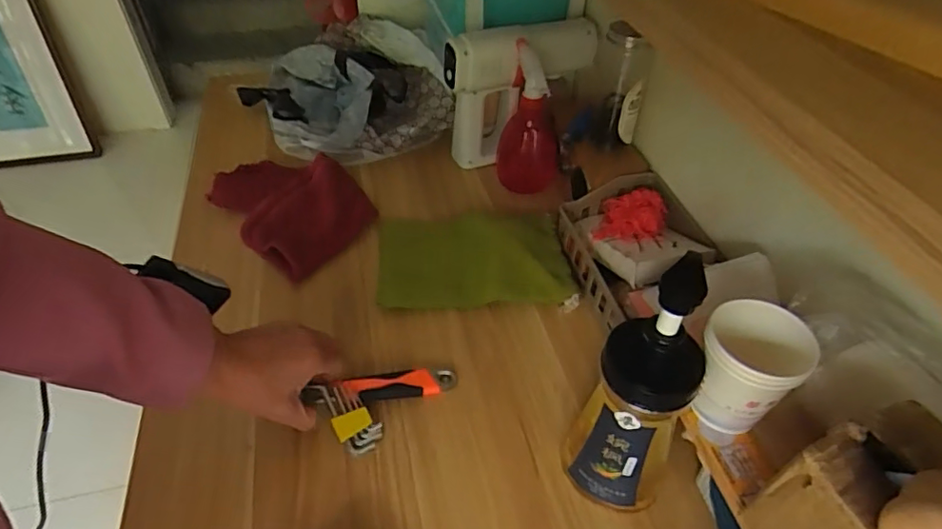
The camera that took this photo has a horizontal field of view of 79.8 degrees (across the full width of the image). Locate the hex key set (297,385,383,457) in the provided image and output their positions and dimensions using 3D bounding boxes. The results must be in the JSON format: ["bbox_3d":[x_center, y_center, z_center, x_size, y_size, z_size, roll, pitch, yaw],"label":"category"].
[{"bbox_3d":[-0.119,0.142,0.534,0.080,0.015,0.036,44,56,15],"label":"hex key set"}]

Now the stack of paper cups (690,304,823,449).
[{"bbox_3d":[0.192,0.078,0.404,0.064,0.087,0.068,-32,54,-29],"label":"stack of paper cups"}]

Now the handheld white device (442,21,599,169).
[{"bbox_3d":[0.063,-0.248,0.816,0.210,0.178,0.070,-17,49,-20],"label":"handheld white device"}]

